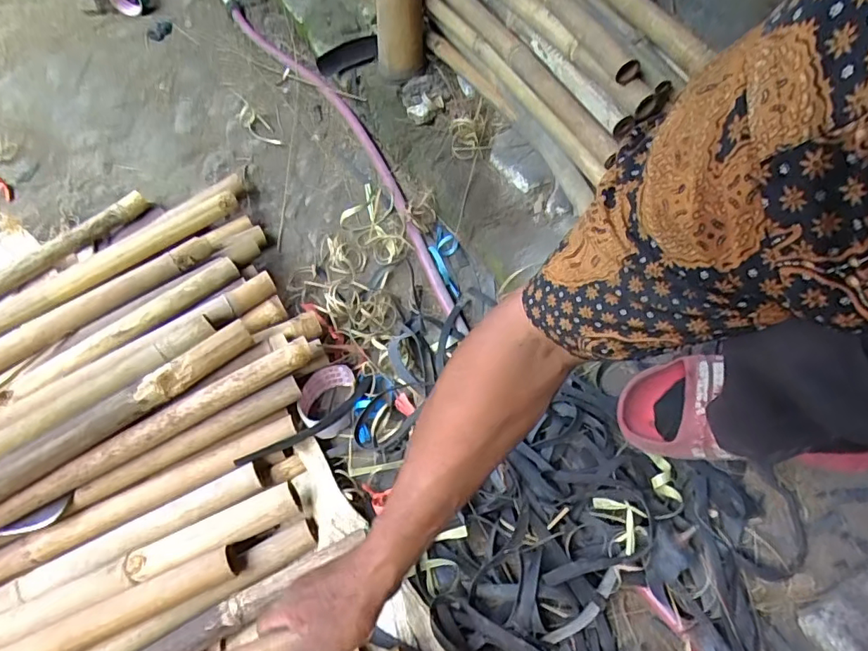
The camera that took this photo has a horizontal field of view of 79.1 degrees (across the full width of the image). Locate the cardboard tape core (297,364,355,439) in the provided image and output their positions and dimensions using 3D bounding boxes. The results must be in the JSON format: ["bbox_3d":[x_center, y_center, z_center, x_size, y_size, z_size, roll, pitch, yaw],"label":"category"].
[{"bbox_3d":[-0.139,0.106,0.711,0.083,0.059,0.083,-20,59,-14],"label":"cardboard tape core"}]

